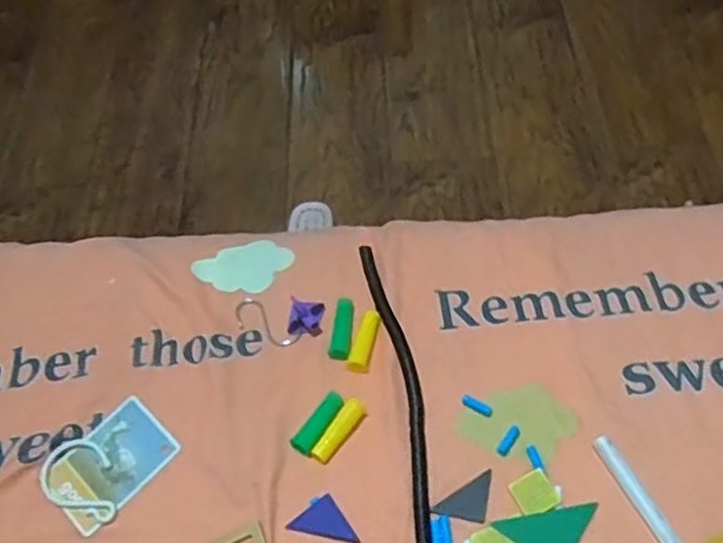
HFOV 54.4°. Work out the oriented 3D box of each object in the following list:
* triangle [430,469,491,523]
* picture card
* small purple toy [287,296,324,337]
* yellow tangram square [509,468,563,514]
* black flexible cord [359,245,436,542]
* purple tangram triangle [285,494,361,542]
[{"bbox_3d":[0.081,0.176,0.560,0.039,0.004,0.039,9,57,11],"label":"triangle"},{"bbox_3d":[-0.209,0.160,0.588,0.097,0.006,0.070,-41,62,-21],"label":"picture card"},{"bbox_3d":[-0.051,0.040,0.640,0.031,0.018,0.028,2,56,6],"label":"small purple toy"},{"bbox_3d":[0.136,0.174,0.553,0.031,0.004,0.030,-23,57,-10],"label":"yellow tangram square"},{"bbox_3d":[0.039,0.120,0.584,0.029,0.009,0.343,-9,55,-1],"label":"black flexible cord"},{"bbox_3d":[-0.029,0.199,0.541,0.039,0.004,0.042,-31,59,-15],"label":"purple tangram triangle"}]

